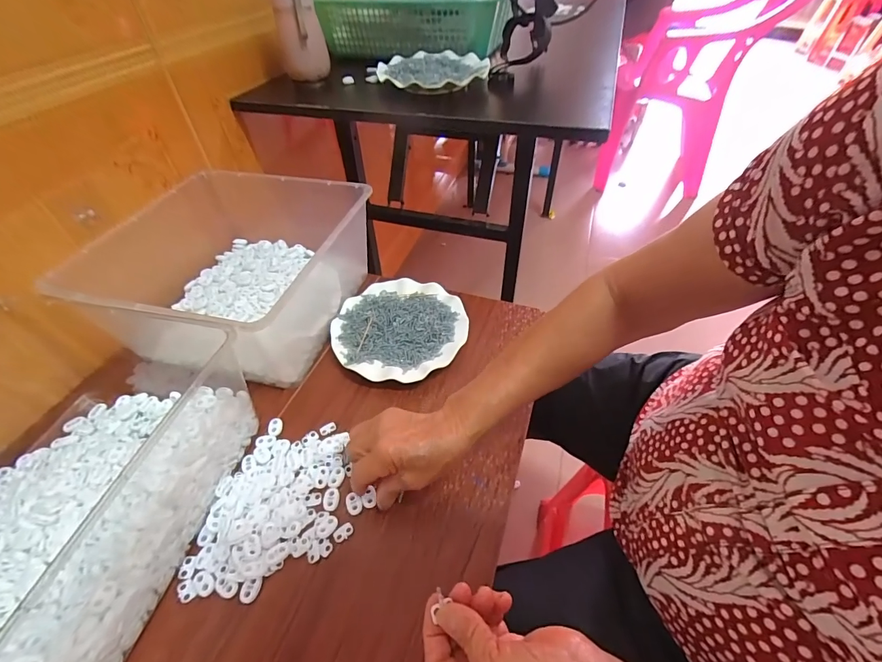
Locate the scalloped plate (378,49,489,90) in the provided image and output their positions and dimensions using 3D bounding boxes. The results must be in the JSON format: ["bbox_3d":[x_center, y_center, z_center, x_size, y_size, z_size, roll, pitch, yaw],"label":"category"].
[{"bbox_3d":[-0.012,-0.431,0.641,0.180,0.017,0.165,-1,47,1],"label":"scalloped plate"}]

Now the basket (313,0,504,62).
[{"bbox_3d":[-0.057,-0.578,0.735,0.337,0.100,0.154,10,48,11],"label":"basket"}]

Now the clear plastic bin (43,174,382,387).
[{"bbox_3d":[-0.281,-0.091,0.552,0.308,0.135,0.322,11,48,12],"label":"clear plastic bin"}]

